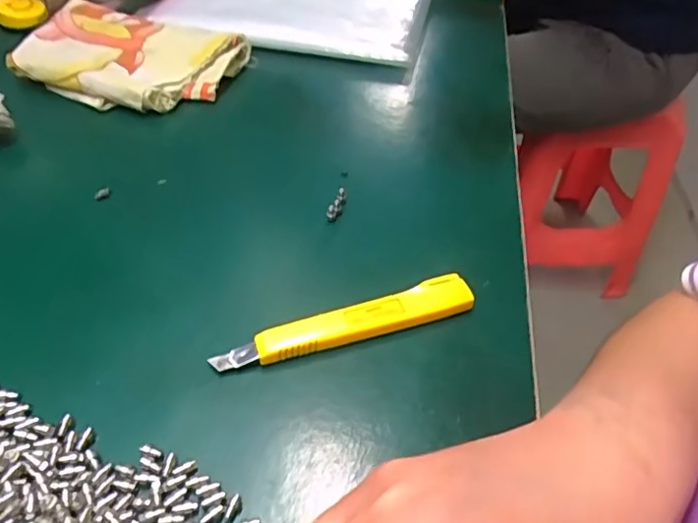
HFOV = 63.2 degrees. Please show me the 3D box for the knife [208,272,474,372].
[{"bbox_3d":[-0.001,0.030,0.287,0.132,0.011,0.021,-13,49,-14],"label":"knife"}]

